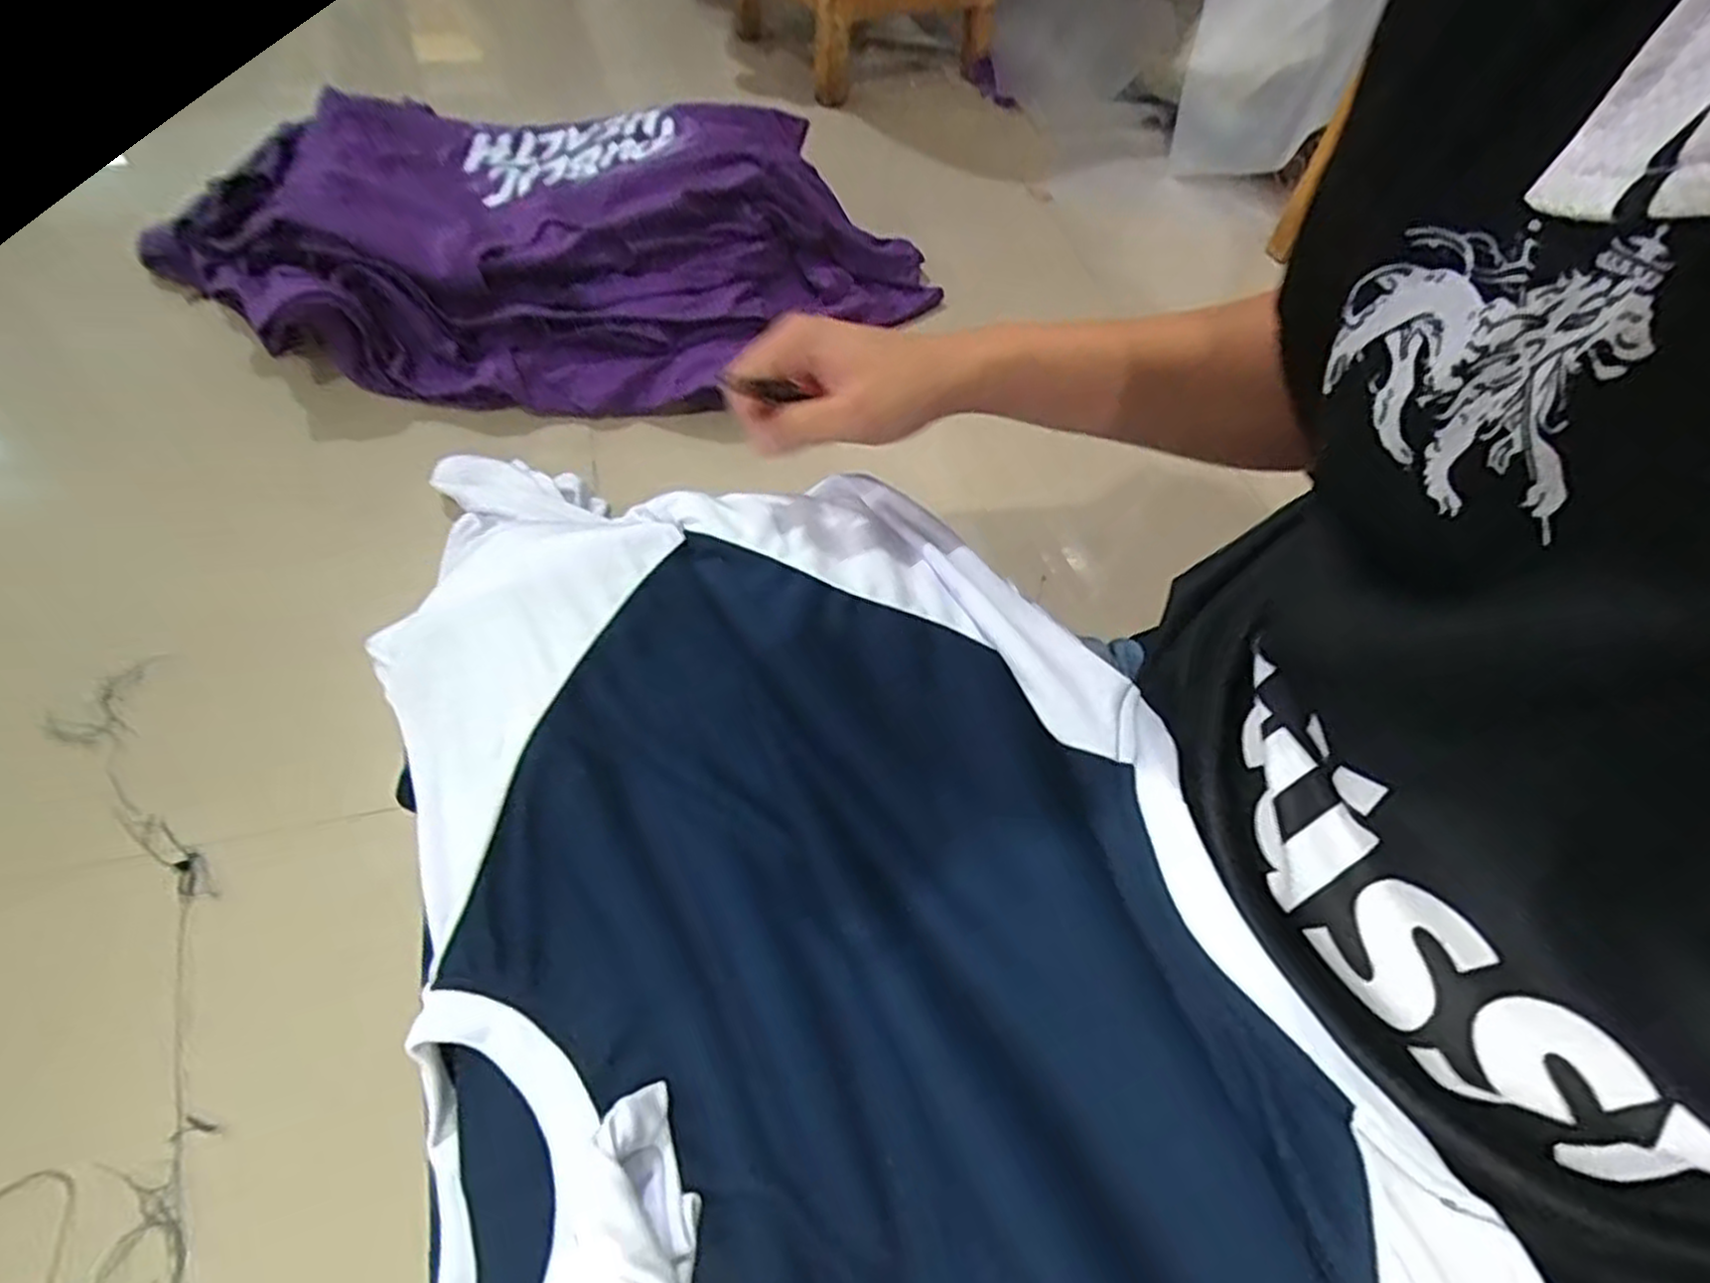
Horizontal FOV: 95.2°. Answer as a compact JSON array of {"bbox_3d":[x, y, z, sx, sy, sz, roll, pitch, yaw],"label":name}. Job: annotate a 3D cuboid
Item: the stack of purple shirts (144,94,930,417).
[{"bbox_3d":[-0.267,-0.413,0.785,0.651,0.163,0.398,5,54,-2],"label":"stack of purple shirts"}]

